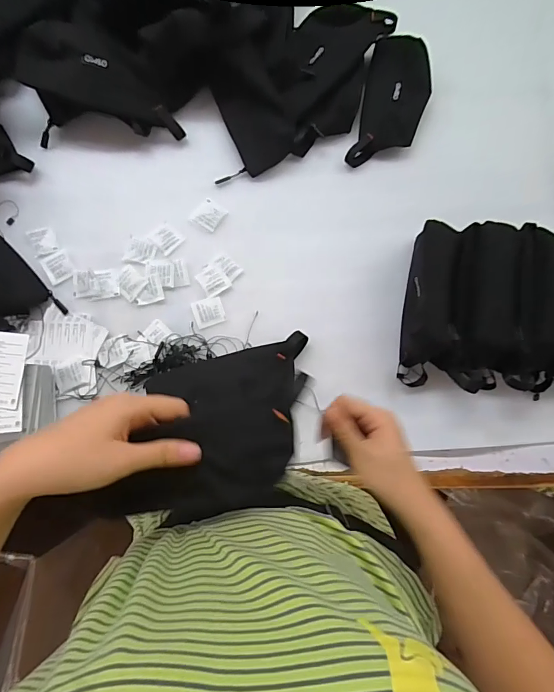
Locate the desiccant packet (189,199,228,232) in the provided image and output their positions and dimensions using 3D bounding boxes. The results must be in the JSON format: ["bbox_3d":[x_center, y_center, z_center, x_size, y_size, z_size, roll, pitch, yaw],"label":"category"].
[{"bbox_3d":[-0.099,-0.191,0.591,0.042,0.004,0.042,37,82,3],"label":"desiccant packet"}]

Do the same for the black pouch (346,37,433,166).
[{"bbox_3d":[0.176,-0.367,0.617,0.094,0.032,0.203,15,81,0],"label":"black pouch"}]

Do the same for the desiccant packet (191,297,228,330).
[{"bbox_3d":[-0.095,-0.047,0.565,0.040,0.004,0.038,-19,83,-5],"label":"desiccant packet"}]

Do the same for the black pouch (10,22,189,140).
[{"bbox_3d":[-0.233,-0.367,0.564,0.214,0.048,0.093,18,81,-20],"label":"black pouch"}]

